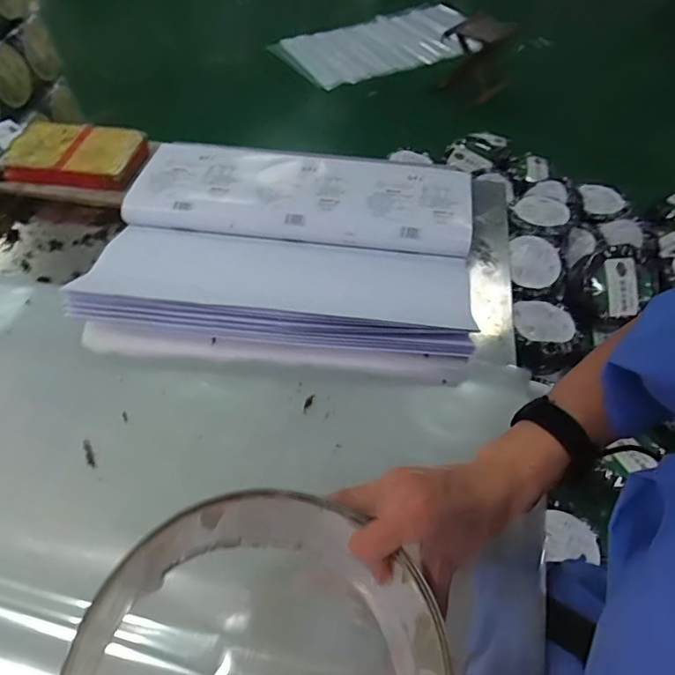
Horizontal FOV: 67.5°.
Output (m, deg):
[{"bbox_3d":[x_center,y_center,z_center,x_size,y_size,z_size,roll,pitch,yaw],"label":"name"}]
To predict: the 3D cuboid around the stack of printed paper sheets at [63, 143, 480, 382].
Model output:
[{"bbox_3d":[-0.056,-0.130,0.680,0.472,0.050,0.360,3,54,2],"label":"stack of printed paper sheets"}]

